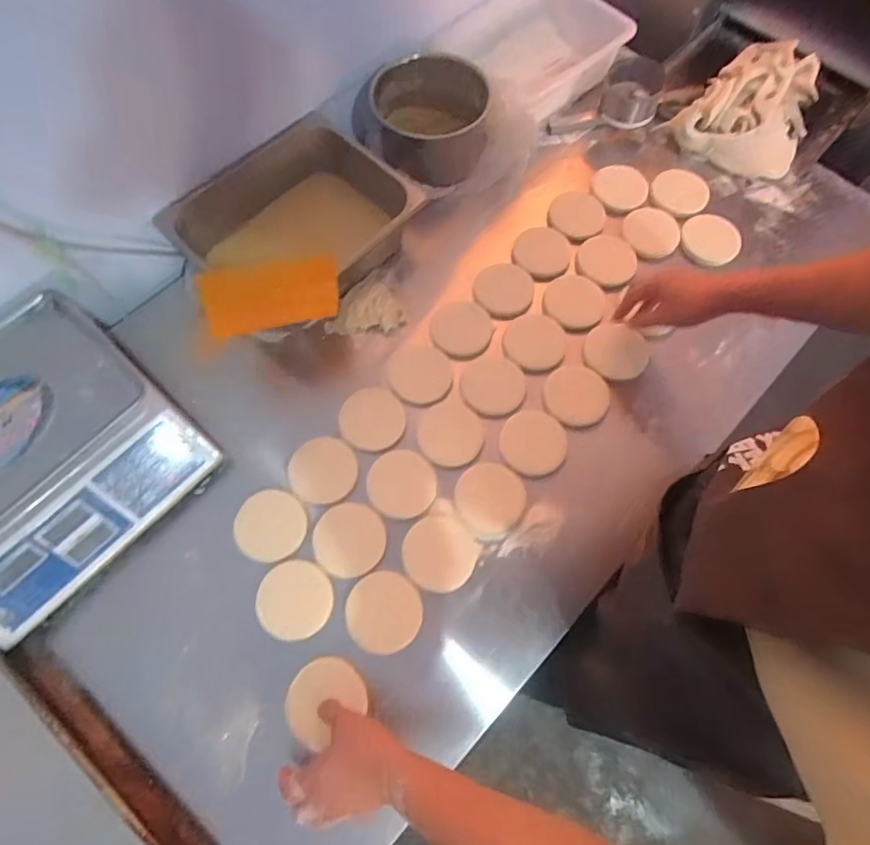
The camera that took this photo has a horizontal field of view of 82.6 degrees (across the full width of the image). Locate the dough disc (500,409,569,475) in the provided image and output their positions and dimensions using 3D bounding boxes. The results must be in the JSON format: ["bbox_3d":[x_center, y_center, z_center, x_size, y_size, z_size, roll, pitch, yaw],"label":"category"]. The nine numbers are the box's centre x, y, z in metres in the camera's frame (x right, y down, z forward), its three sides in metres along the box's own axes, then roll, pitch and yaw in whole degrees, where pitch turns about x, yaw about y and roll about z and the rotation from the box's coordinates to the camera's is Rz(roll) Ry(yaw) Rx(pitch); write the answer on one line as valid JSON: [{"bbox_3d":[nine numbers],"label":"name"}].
[{"bbox_3d":[0.144,0.029,0.717,0.094,0.014,0.088,0,72,-1],"label":"dough disc"}]

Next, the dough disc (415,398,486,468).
[{"bbox_3d":[0.022,0.015,0.727,0.094,0.004,0.097,0,72,-1],"label":"dough disc"}]

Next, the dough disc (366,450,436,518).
[{"bbox_3d":[-0.046,0.085,0.693,0.093,0.014,0.093,0,72,-1],"label":"dough disc"}]

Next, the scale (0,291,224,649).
[{"bbox_3d":[-0.518,0.042,0.639,0.323,0.117,0.336,43,76,12],"label":"scale"}]

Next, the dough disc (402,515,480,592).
[{"bbox_3d":[0.004,0.174,0.664,0.096,0.012,0.096,0,72,-1],"label":"dough disc"}]

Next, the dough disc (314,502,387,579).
[{"bbox_3d":[-0.113,0.155,0.658,0.091,0.018,0.094,0,72,-1],"label":"dough disc"}]

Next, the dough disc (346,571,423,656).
[{"bbox_3d":[-0.064,0.242,0.630,0.092,0.018,0.095,0,72,-1],"label":"dough disc"}]

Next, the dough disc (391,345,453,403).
[{"bbox_3d":[-0.021,-0.075,0.746,0.091,0.007,0.091,2,78,-10],"label":"dough disc"}]

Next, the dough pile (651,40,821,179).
[{"bbox_3d":[0.565,-0.556,0.874,0.205,0.097,0.200,37,75,11],"label":"dough pile"}]

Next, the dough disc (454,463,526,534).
[{"bbox_3d":[0.076,0.106,0.697,0.095,0.005,0.099,0,72,-1],"label":"dough disc"}]

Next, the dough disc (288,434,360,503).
[{"bbox_3d":[-0.155,0.065,0.691,0.092,0.012,0.090,0,72,-1],"label":"dough disc"}]

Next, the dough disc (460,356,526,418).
[{"bbox_3d":[0.087,-0.056,0.749,0.095,0.005,0.096,0,72,-1],"label":"dough disc"}]

